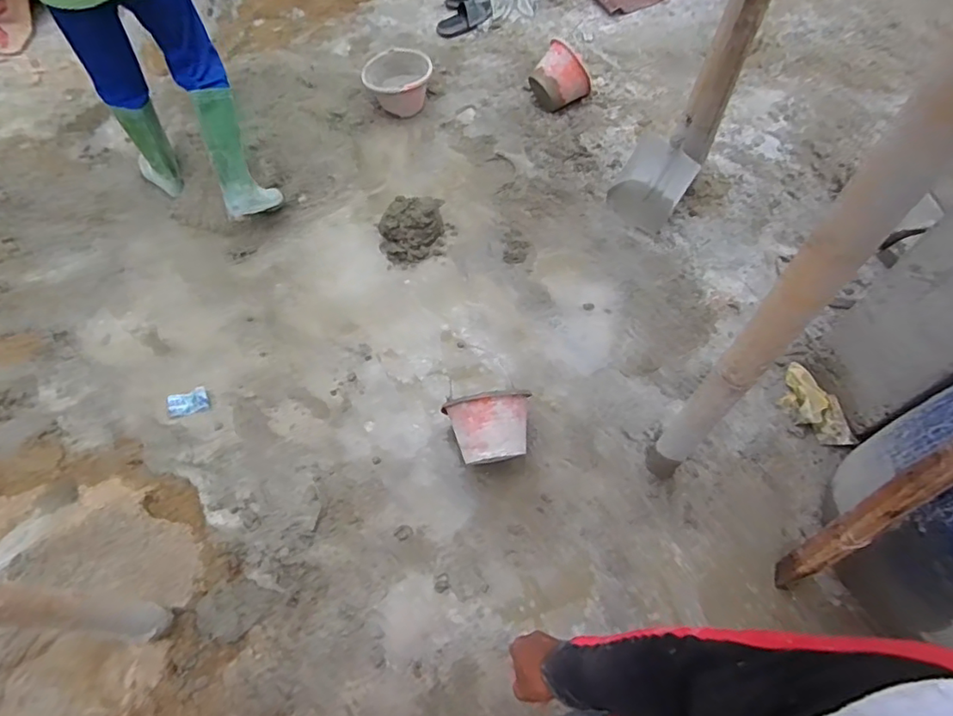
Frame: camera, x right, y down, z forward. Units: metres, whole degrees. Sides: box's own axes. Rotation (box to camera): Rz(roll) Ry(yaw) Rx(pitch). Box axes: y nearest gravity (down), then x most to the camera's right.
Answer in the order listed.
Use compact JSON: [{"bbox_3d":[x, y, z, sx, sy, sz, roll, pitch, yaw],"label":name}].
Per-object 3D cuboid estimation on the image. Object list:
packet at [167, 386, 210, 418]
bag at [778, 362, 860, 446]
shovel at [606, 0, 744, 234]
[{"bbox_3d":[-0.808,0.124,1.590,0.108,0.026,0.077,-18,63,-9],"label":"packet"},{"bbox_3d":[0.929,0.134,1.574,0.108,0.051,0.256,-21,64,-11],"label":"bag"},{"bbox_3d":[0.578,-0.741,1.563,0.223,0.909,0.218,19,62,10],"label":"shovel"}]

